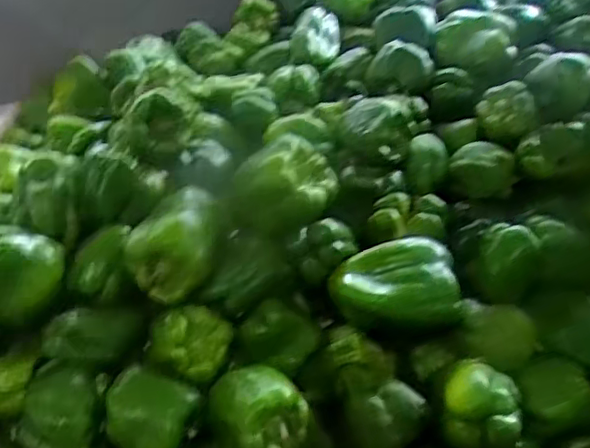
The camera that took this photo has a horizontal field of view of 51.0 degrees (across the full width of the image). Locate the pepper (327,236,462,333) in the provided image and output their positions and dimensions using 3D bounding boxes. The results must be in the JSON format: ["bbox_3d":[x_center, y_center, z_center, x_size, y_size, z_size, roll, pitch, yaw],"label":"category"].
[{"bbox_3d":[0.096,0.062,0.598,0.119,0.073,0.060,-4,24,-5],"label":"pepper"}]

